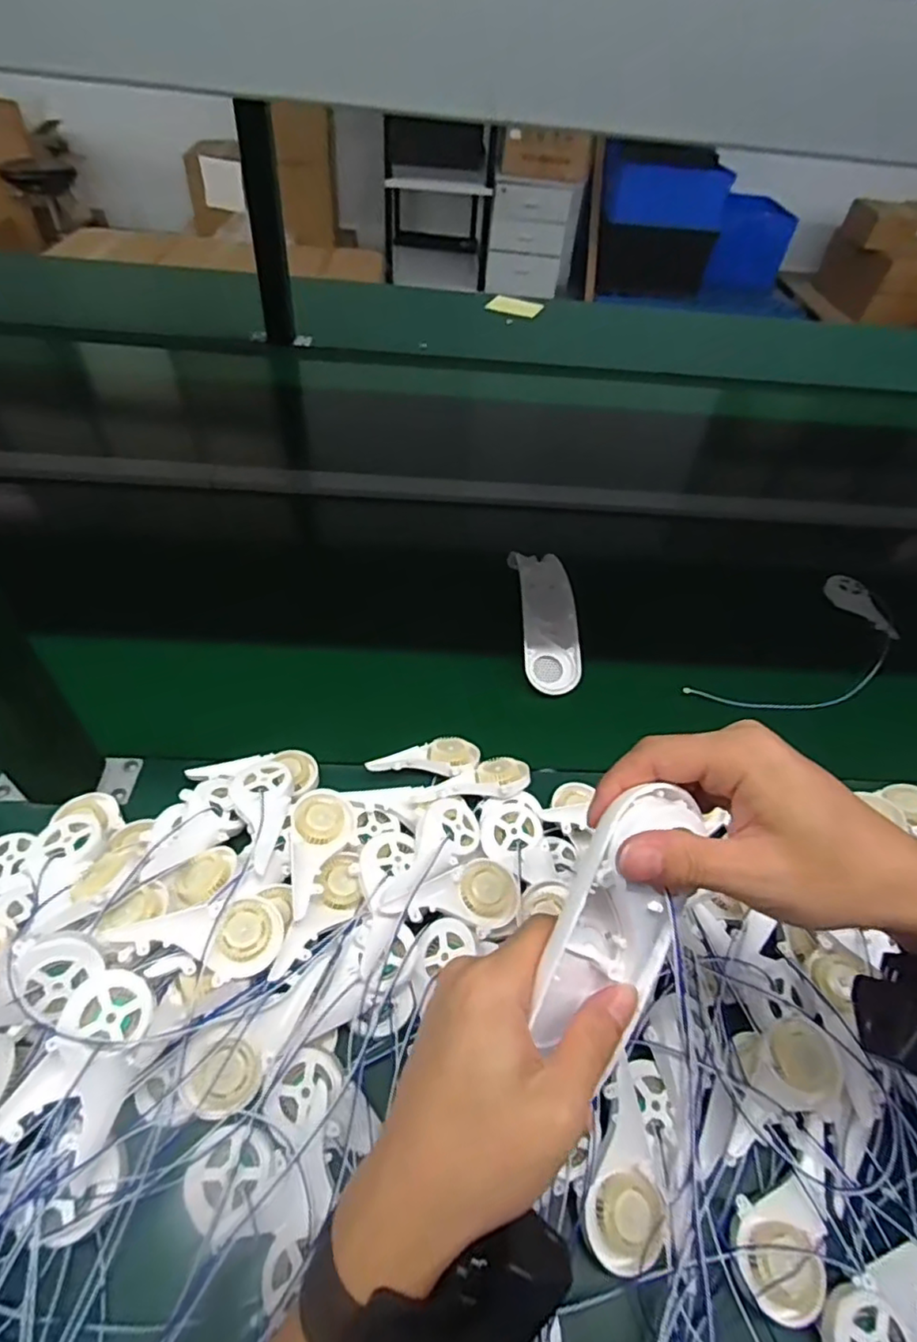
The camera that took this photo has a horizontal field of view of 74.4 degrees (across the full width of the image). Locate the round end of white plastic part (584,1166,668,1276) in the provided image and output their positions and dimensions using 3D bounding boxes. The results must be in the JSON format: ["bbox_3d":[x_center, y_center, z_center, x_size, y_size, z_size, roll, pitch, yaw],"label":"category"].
[{"bbox_3d":[0.085,0.278,0.307,0.041,0.005,0.038,3,48,-3],"label":"round end of white plastic part"}]

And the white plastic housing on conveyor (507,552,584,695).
[{"bbox_3d":[0.087,-0.054,0.598,0.054,0.021,0.163,-2,62,-6],"label":"white plastic housing on conveyor"}]

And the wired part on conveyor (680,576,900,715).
[{"bbox_3d":[0.364,-0.019,0.616,0.287,0.034,0.108,-29,57,-27],"label":"wired part on conveyor"}]

